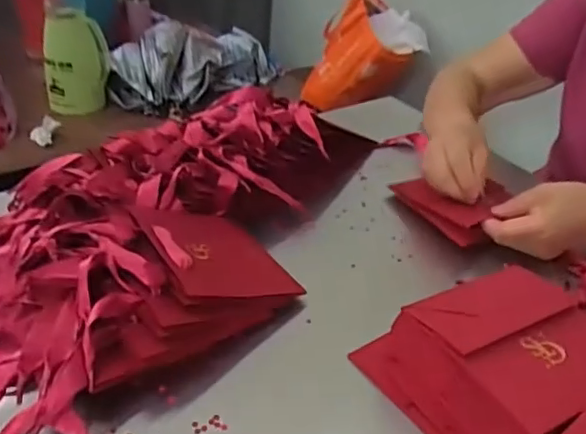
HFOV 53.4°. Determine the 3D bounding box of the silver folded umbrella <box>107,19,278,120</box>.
[{"bbox_3d":[-0.245,-0.419,1.545,0.485,0.159,0.243,-16,40,-28],"label":"silver folded umbrella"}]

